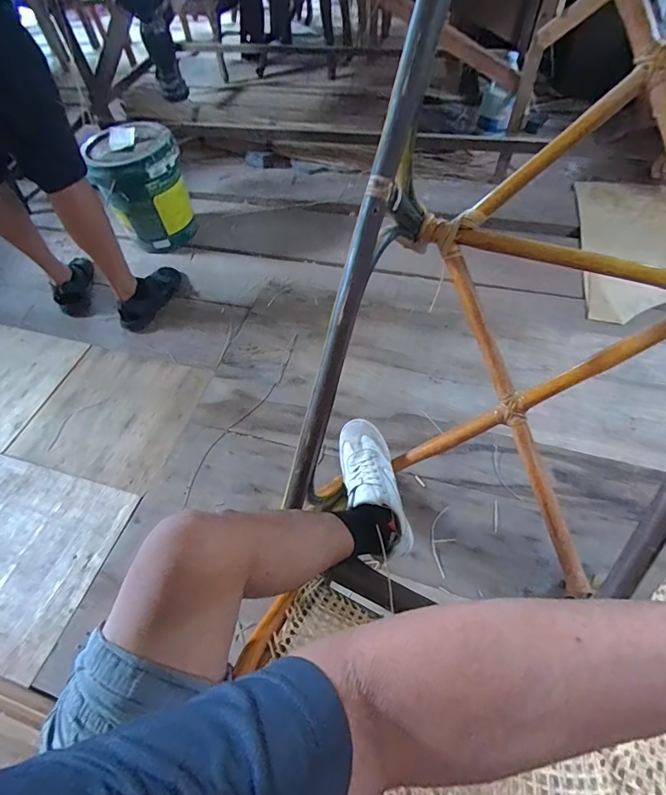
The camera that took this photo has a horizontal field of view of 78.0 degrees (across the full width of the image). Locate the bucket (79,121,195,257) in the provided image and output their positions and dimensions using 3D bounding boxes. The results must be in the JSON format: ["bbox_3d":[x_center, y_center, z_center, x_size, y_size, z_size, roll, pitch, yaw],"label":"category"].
[{"bbox_3d":[-0.666,-0.744,1.474,0.290,0.314,0.291,-22,55,-10],"label":"bucket"}]

